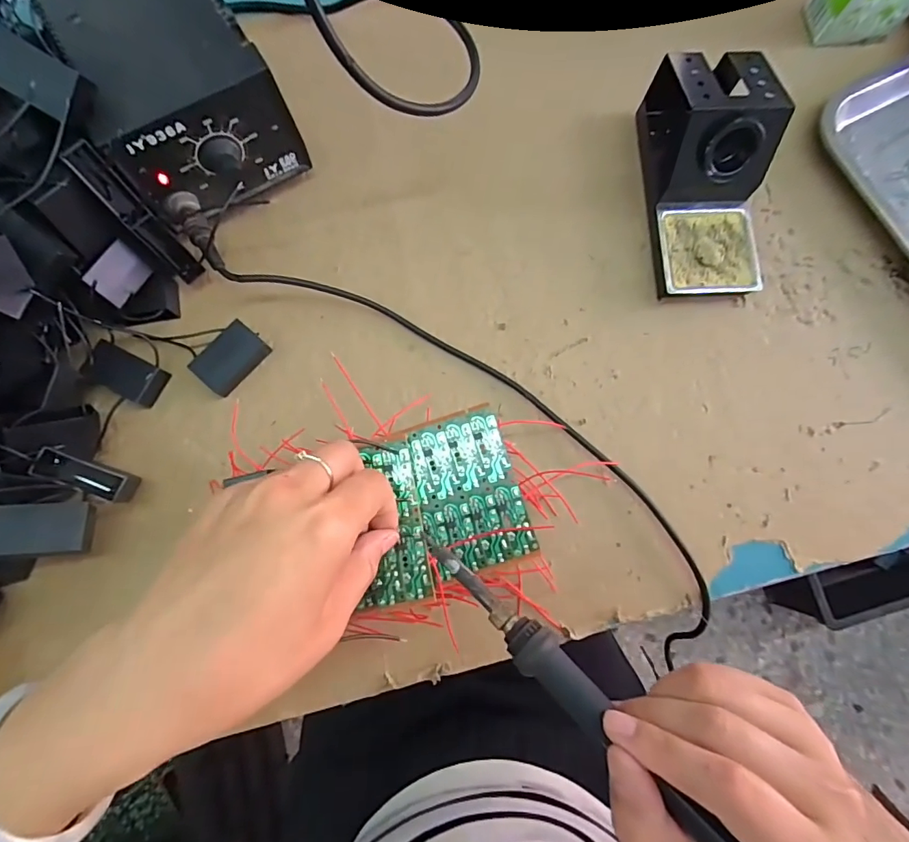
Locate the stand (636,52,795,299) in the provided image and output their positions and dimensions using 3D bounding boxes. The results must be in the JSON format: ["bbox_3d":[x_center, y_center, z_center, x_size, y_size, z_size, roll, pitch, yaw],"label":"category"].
[{"bbox_3d":[0.186,-0.178,0.339,0.081,0.073,0.164,2,80,-1],"label":"stand"}]

